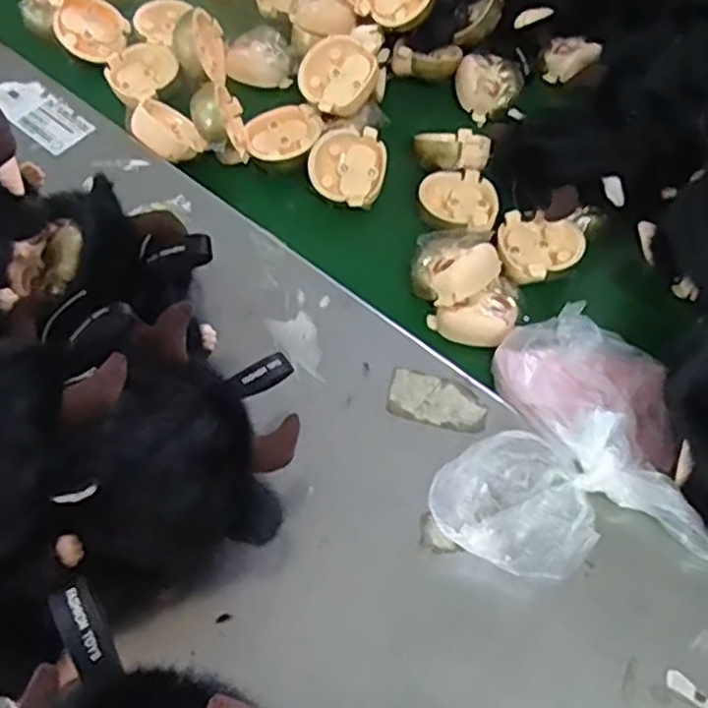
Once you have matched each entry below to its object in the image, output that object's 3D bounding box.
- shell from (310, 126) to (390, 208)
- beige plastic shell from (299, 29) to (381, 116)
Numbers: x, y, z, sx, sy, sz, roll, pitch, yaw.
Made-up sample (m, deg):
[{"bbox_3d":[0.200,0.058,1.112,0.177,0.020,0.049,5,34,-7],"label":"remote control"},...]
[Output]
[{"bbox_3d":[-0.003,-0.117,0.448,0.045,0.018,0.051,14,61,7],"label":"shell"},{"bbox_3d":[-0.010,-0.177,0.456,0.047,0.014,0.049,-1,83,11],"label":"beige plastic shell"}]

